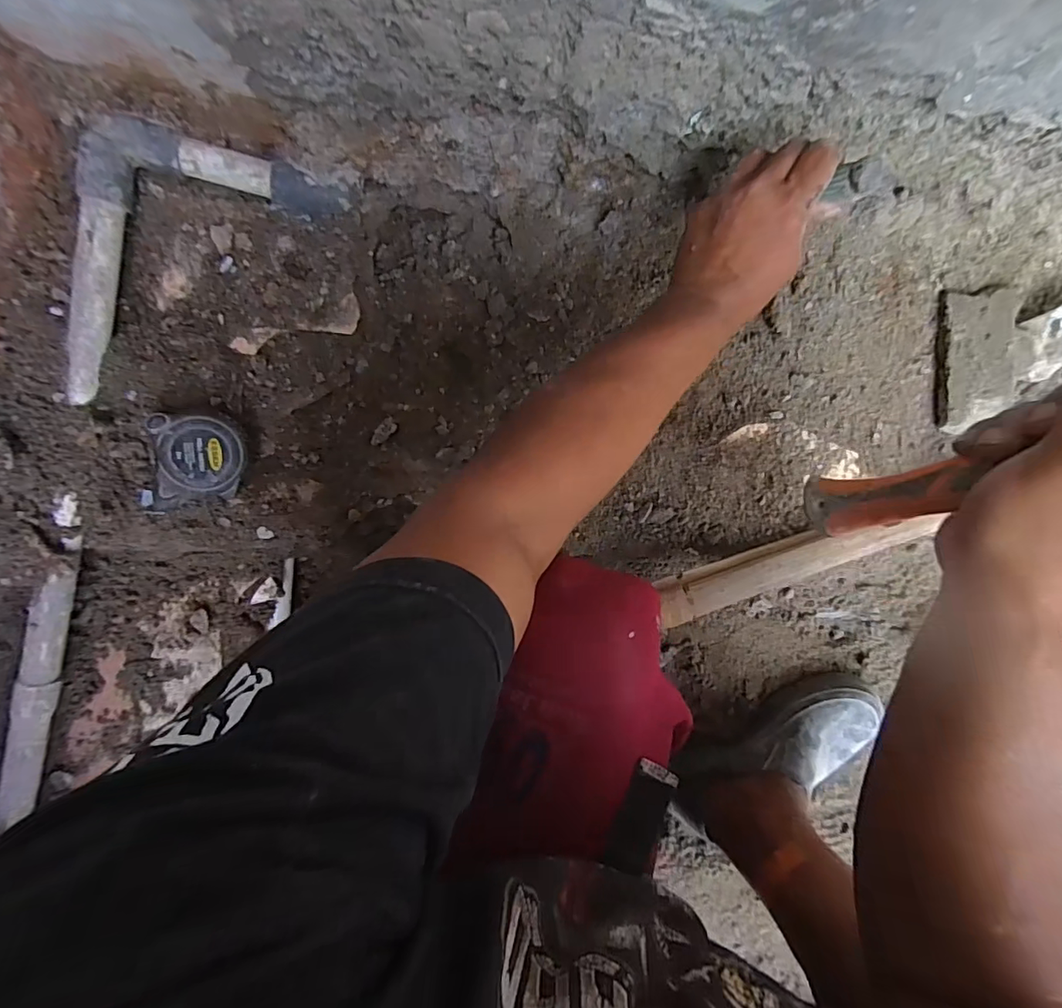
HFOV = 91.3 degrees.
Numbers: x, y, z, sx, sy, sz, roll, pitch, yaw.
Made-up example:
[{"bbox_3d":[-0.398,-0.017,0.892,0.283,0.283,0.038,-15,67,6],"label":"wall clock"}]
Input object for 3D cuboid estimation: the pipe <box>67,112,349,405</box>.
[{"bbox_3d":[-0.293,-0.214,0.411,0.257,0.061,0.127,-39,96,-1],"label":"pipe"}]

